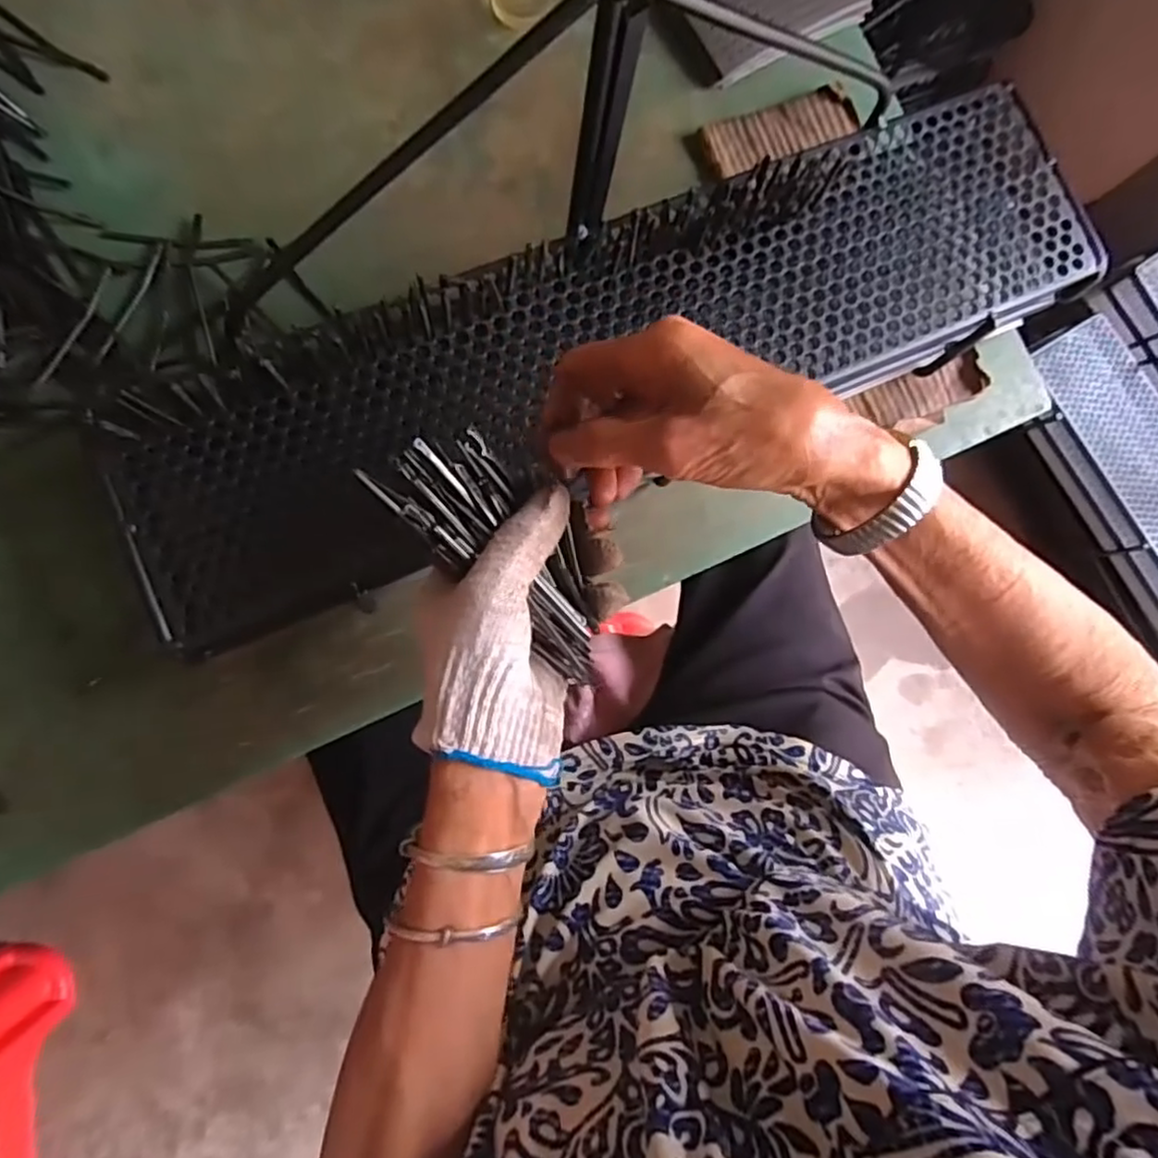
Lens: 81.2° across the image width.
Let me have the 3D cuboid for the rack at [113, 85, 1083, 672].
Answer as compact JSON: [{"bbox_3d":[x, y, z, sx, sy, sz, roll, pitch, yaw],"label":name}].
[{"bbox_3d":[0.036,-0.141,0.401,0.602,0.035,0.147,-23,86,-8],"label":"rack"}]

